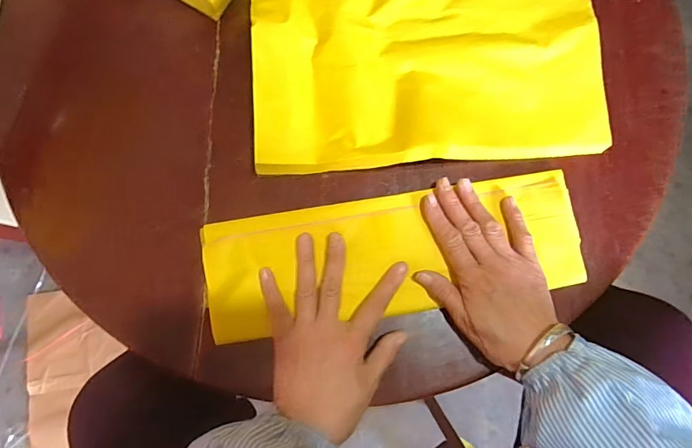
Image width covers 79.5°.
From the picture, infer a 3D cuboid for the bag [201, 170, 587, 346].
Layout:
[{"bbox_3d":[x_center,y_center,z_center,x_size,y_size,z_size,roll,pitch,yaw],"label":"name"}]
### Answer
[{"bbox_3d":[0.047,0.028,0.403,0.355,0.019,0.115,-9,79,-4],"label":"bag"}]

